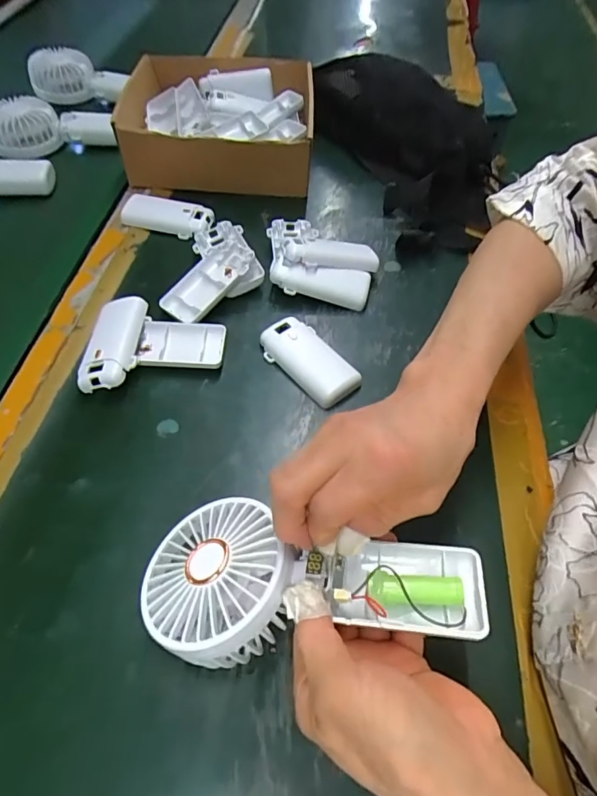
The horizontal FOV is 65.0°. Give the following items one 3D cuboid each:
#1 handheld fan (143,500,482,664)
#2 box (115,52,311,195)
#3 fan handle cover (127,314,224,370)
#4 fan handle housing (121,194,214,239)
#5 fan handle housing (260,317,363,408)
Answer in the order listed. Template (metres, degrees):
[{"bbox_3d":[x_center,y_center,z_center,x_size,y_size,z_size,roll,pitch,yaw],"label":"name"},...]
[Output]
[{"bbox_3d":[0.004,0.096,0.251,0.178,0.034,0.085,0,55,7],"label":"handheld fan"},{"bbox_3d":[-0.090,-0.331,0.557,0.222,0.070,0.235,-6,56,-6],"label":"box"},{"bbox_3d":[-0.101,-0.044,0.397,0.076,0.016,0.050,0,56,-2],"label":"fan handle cover"},{"bbox_3d":[-0.140,-0.195,0.495,0.098,0.014,0.041,14,56,7],"label":"fan handle housing"},{"bbox_3d":[0.010,-0.034,0.402,0.046,0.015,0.092,-38,65,-24],"label":"fan handle housing"}]

